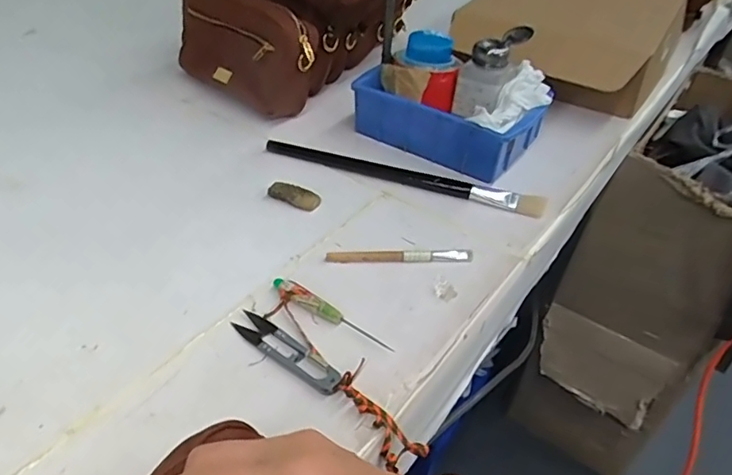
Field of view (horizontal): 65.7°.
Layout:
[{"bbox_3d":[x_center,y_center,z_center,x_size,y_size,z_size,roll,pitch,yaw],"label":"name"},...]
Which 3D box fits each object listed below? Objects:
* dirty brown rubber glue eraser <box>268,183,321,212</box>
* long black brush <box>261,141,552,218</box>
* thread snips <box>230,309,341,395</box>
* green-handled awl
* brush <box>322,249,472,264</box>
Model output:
[{"bbox_3d":[-0.070,-0.041,0.559,0.053,0.014,0.020,23,43,23],"label":"dirty brown rubber glue eraser"},{"bbox_3d":[0.034,-0.065,0.593,0.300,0.013,0.021,14,40,12],"label":"long black brush"},{"bbox_3d":[-0.058,0.081,0.414,0.100,0.010,0.023,28,45,28],"label":"thread snips"},{"bbox_3d":[-0.030,0.059,0.438,0.113,0.009,0.016,28,45,27],"label":"green-handled awl"},{"bbox_3d":[0.030,0.016,0.496,0.127,0.008,0.014,-2,39,-6],"label":"brush"}]

